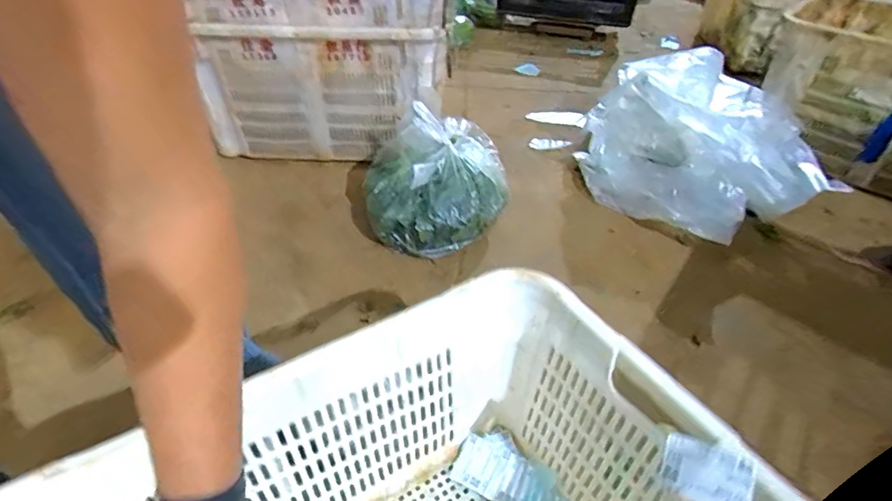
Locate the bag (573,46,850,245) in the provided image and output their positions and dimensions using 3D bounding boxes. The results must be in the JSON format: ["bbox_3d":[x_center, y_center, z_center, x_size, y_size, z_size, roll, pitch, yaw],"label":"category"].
[{"bbox_3d":[0.621,-0.305,1.237,0.534,0.258,0.553,-27,47,-28],"label":"bag"}]

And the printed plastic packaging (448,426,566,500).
[{"bbox_3d":[0.095,0.314,0.678,0.163,0.014,0.098,23,46,24],"label":"printed plastic packaging"}]

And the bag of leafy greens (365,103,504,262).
[{"bbox_3d":[-0.024,-0.154,1.089,0.313,0.205,0.283,-14,43,-16],"label":"bag of leafy greens"}]

